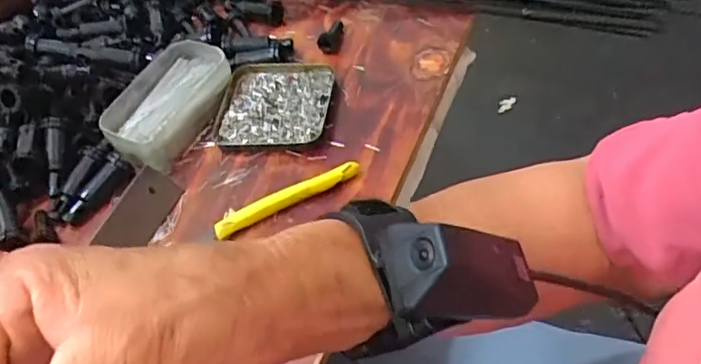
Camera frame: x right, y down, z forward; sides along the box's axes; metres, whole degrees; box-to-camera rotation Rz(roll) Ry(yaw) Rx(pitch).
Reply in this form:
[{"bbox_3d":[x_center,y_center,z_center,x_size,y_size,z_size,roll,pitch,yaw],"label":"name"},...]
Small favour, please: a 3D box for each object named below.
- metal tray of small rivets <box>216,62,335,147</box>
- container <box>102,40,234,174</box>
[{"bbox_3d":[-0.063,-0.066,0.508,0.091,0.020,0.091,-2,52,11],"label":"metal tray of small rivets"},{"bbox_3d":[-0.156,-0.068,0.514,0.067,0.036,0.121,21,59,26],"label":"container"}]

